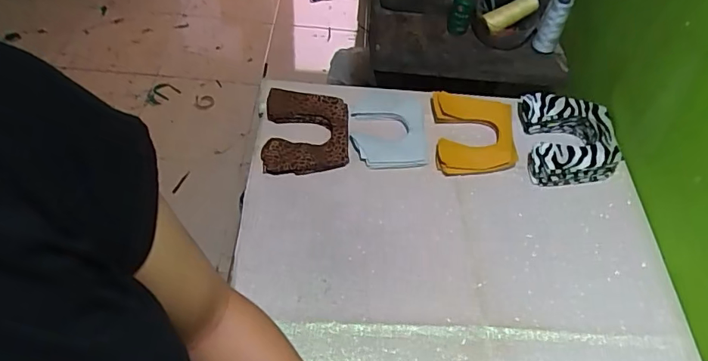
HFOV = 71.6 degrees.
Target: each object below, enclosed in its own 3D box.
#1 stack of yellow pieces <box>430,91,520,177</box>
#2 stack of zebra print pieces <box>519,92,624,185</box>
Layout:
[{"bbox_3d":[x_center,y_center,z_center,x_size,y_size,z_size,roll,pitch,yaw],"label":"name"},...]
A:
[{"bbox_3d":[0.195,-0.078,0.796,0.126,0.027,0.157,1,57,1],"label":"stack of yellow pieces"},{"bbox_3d":[0.346,-0.066,0.793,0.135,0.059,0.156,3,52,-2],"label":"stack of zebra print pieces"}]

